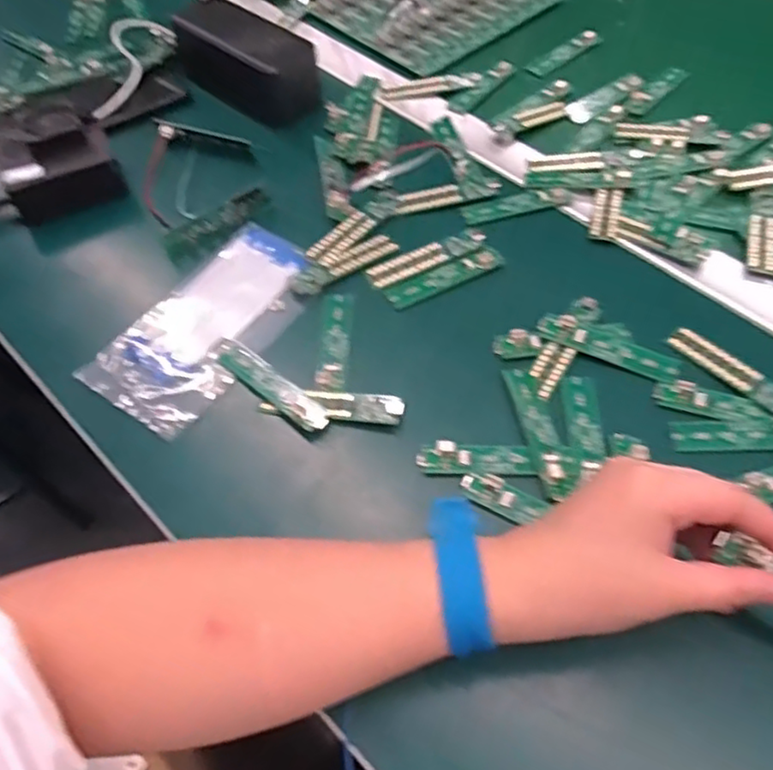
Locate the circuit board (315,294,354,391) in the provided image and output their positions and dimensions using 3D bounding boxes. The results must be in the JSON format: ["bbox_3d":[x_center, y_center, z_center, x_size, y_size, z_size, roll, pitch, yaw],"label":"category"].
[{"bbox_3d":[-0.032,-0.029,0.414,0.017,0.004,0.077,2,57,2],"label":"circuit board"}]

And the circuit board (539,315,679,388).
[{"bbox_3d":[0.136,-0.024,0.405,0.085,0.011,0.020,22,60,14],"label":"circuit board"}]

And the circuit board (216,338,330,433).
[{"bbox_3d":[-0.070,-0.001,0.393,0.089,0.005,0.018,38,65,22],"label":"circuit board"}]

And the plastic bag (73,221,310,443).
[{"bbox_3d":[-0.112,-0.041,0.426,0.083,0.011,0.159,30,62,18],"label":"plastic bag"}]

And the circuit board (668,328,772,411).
[{"bbox_3d":[0.213,-0.005,0.391,0.018,0.009,0.095,-35,63,-20],"label":"circuit board"}]

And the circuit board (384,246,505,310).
[{"bbox_3d":[0.039,-0.073,0.444,0.083,0.004,0.019,-25,68,-11],"label":"circuit board"}]

